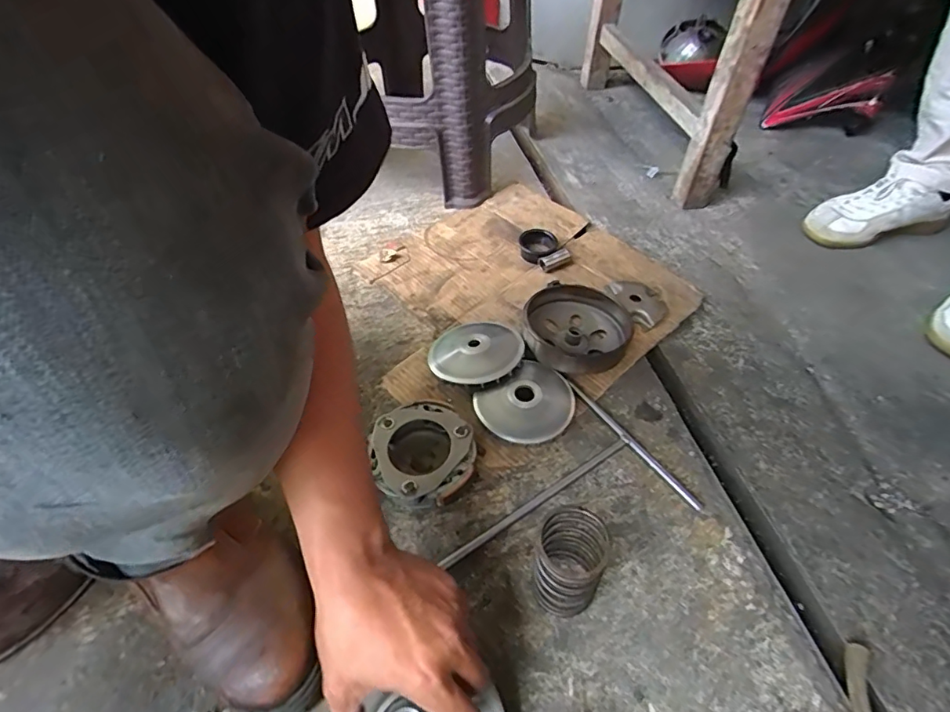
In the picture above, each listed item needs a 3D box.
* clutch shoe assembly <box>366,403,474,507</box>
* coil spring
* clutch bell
[{"bbox_3d":[-0.053,0.102,0.536,0.103,0.034,0.111,1,49,-2],"label":"clutch shoe assembly"},{"bbox_3d":[0.076,0.174,0.431,0.050,0.102,0.057,18,51,12],"label":"coil spring"},{"bbox_3d":[0.121,-0.032,0.633,0.129,0.050,0.139,1,49,-2],"label":"clutch bell"}]

